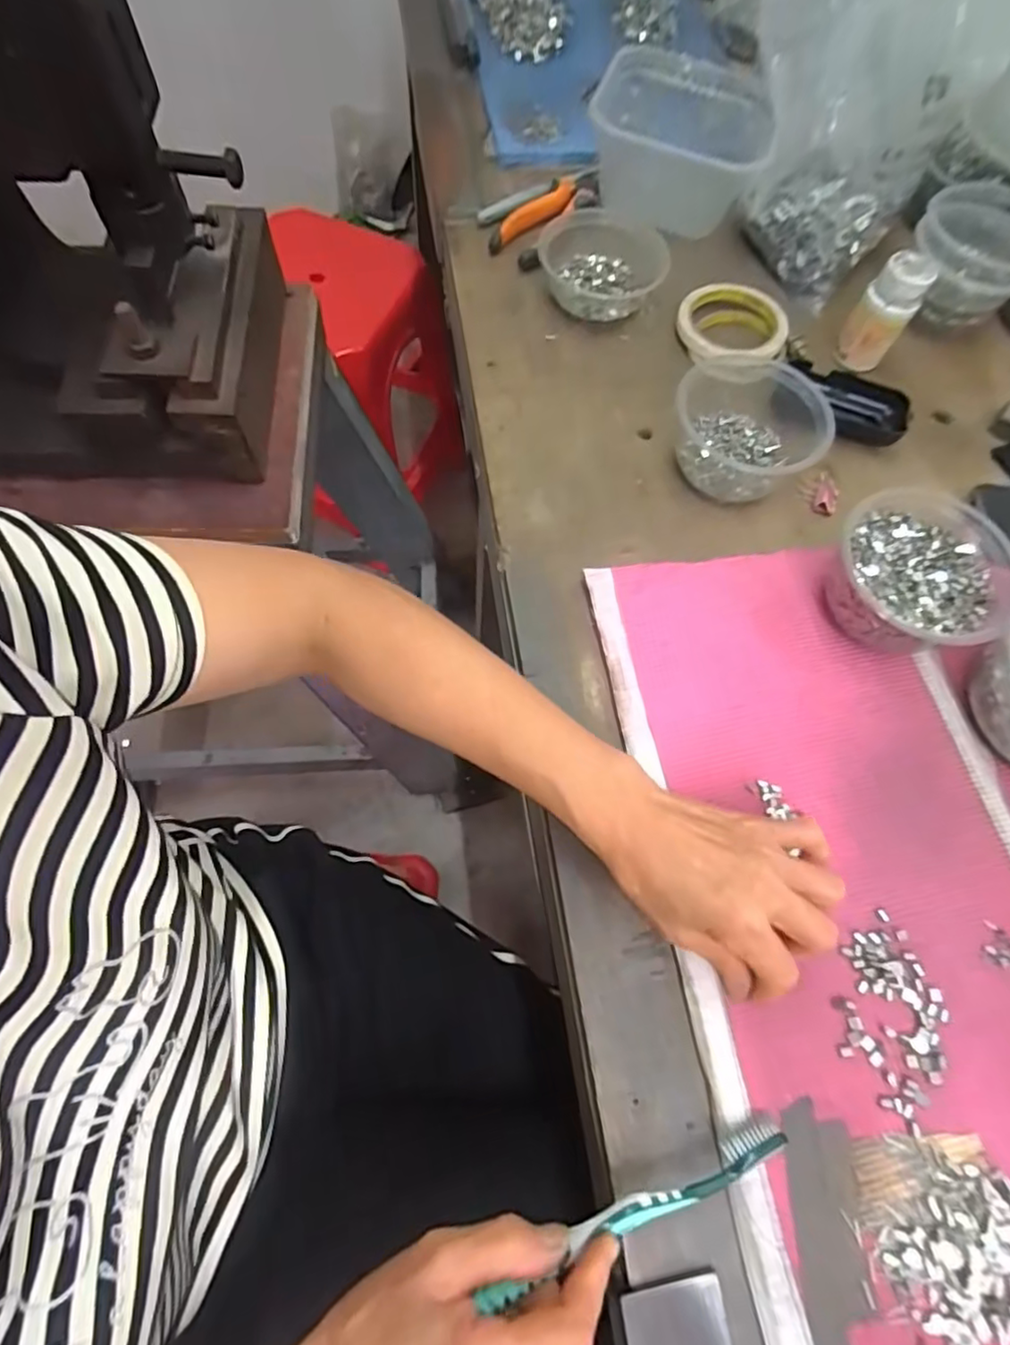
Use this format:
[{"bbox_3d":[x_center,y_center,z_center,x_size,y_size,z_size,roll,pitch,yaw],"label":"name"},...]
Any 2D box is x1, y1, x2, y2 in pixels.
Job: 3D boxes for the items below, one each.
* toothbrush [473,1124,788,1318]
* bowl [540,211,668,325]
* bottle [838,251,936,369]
[{"bbox_3d":[0.067,0.259,0.293,0.158,0.010,0.015,-16,68,-14],"label":"toothbrush"},{"bbox_3d":[0.090,-0.378,0.569,0.118,0.043,0.111,-2,67,-4],"label":"bowl"},{"bbox_3d":[0.332,-0.316,0.529,0.044,0.073,0.052,39,70,13],"label":"bottle"}]

